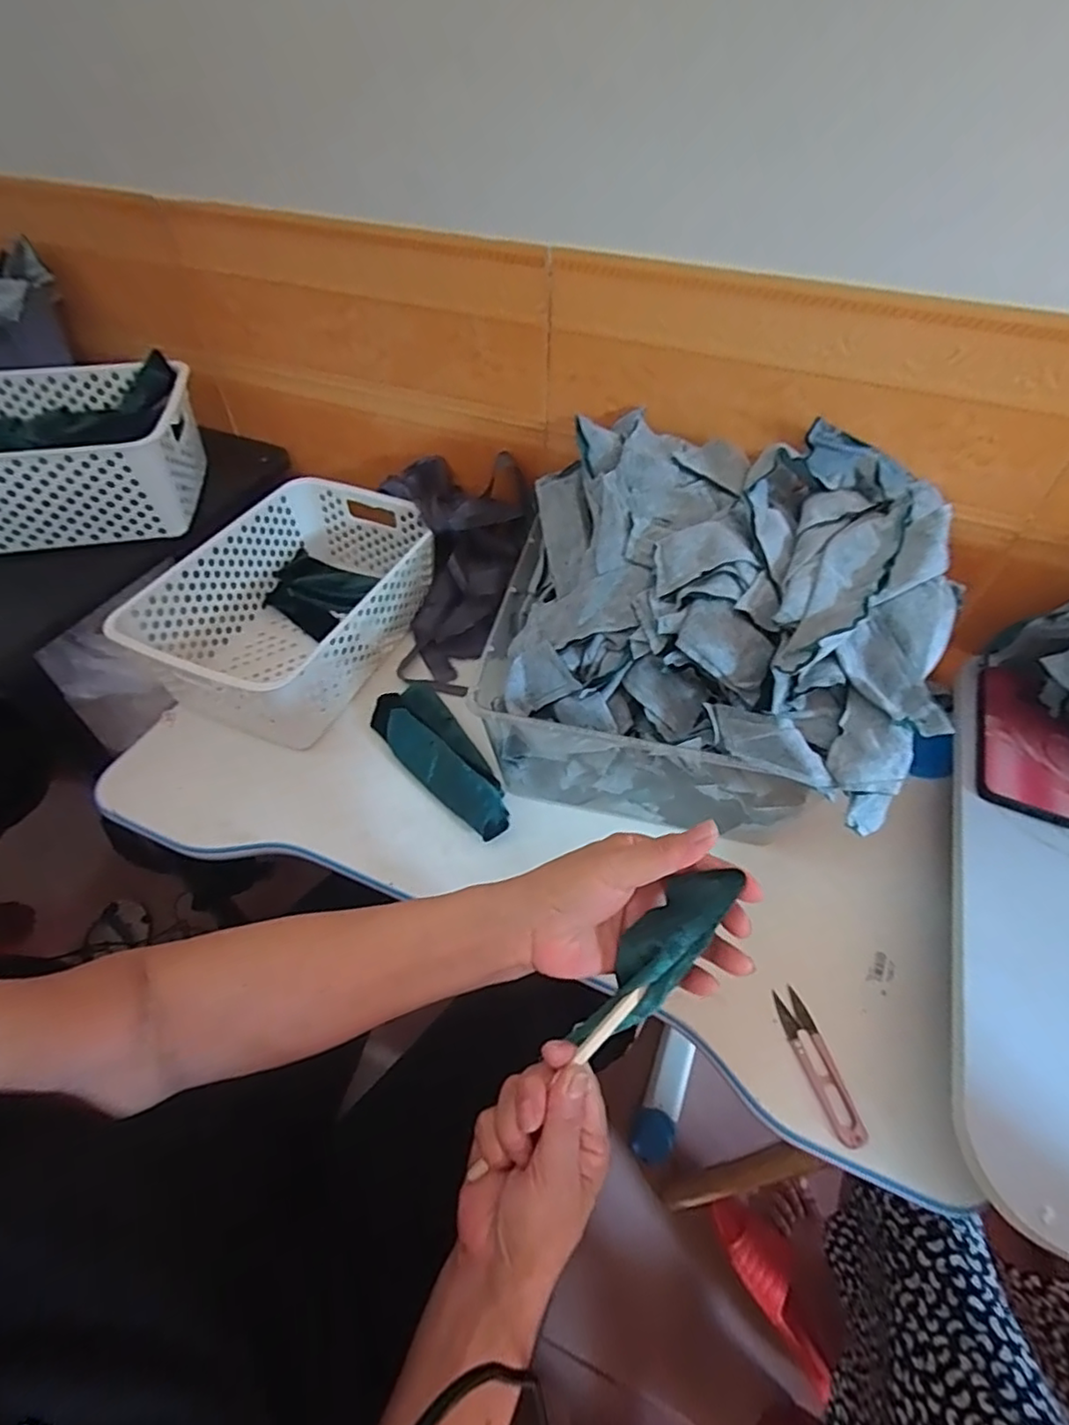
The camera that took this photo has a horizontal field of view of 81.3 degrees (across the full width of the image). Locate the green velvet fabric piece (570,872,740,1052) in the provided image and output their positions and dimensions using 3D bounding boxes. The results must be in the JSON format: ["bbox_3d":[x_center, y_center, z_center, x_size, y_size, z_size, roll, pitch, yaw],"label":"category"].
[{"bbox_3d":[0.064,0.142,0.349,0.034,0.023,0.131,38,101,27],"label":"green velvet fabric piece"}]

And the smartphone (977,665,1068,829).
[{"bbox_3d":[0.432,0.022,0.540,0.080,0.012,0.167,20,54,16],"label":"smartphone"}]

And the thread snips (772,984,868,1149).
[{"bbox_3d":[0.202,0.250,0.444,0.024,0.011,0.099,-12,52,-9],"label":"thread snips"}]

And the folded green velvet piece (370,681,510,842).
[{"bbox_3d":[-0.088,0.040,0.595,0.068,0.032,0.197,-30,57,-21],"label":"folded green velvet piece"}]

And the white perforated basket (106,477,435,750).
[{"bbox_3d":[-0.252,-0.115,0.671,0.208,0.107,0.294,20,54,15],"label":"white perforated basket"}]

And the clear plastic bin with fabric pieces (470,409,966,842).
[{"bbox_3d":[0.141,-0.074,0.553,0.331,0.210,0.311,14,53,12],"label":"clear plastic bin with fabric pieces"}]

